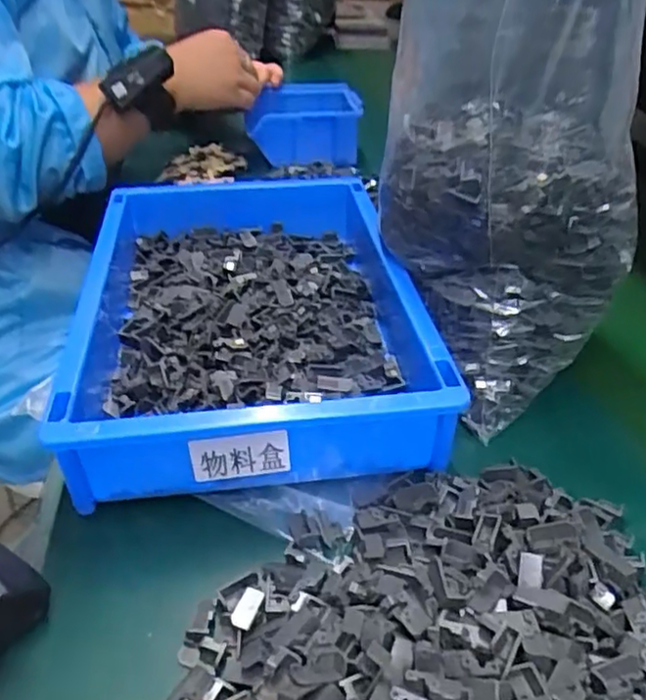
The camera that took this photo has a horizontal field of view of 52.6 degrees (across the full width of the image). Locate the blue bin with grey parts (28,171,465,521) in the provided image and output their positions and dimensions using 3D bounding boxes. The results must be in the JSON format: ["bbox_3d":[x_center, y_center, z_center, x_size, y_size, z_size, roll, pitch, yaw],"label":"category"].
[{"bbox_3d":[-0.049,-0.025,0.457,0.209,0.079,0.309,-2,35,-8],"label":"blue bin with grey parts"}]

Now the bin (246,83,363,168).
[{"bbox_3d":[-0.025,-0.276,0.798,0.137,0.074,0.108,-1,35,-7],"label":"bin"}]

